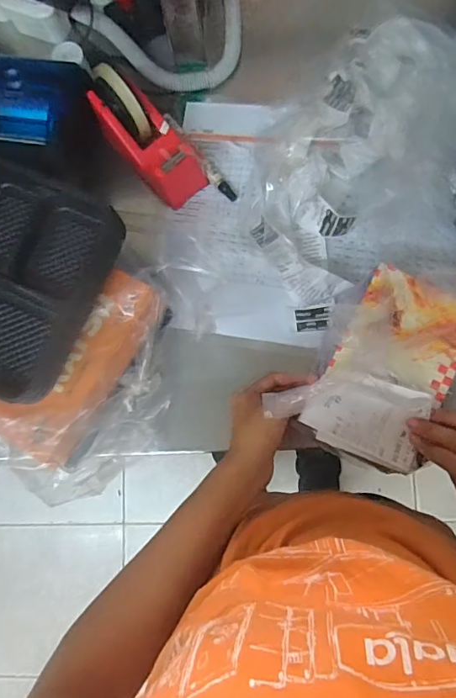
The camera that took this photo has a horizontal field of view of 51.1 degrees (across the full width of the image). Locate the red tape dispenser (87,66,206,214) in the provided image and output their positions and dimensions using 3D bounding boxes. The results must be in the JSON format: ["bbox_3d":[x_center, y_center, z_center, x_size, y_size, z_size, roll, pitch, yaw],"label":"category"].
[{"bbox_3d":[-0.096,-0.256,0.579,0.080,0.111,0.160,-40,82,-2],"label":"red tape dispenser"}]

